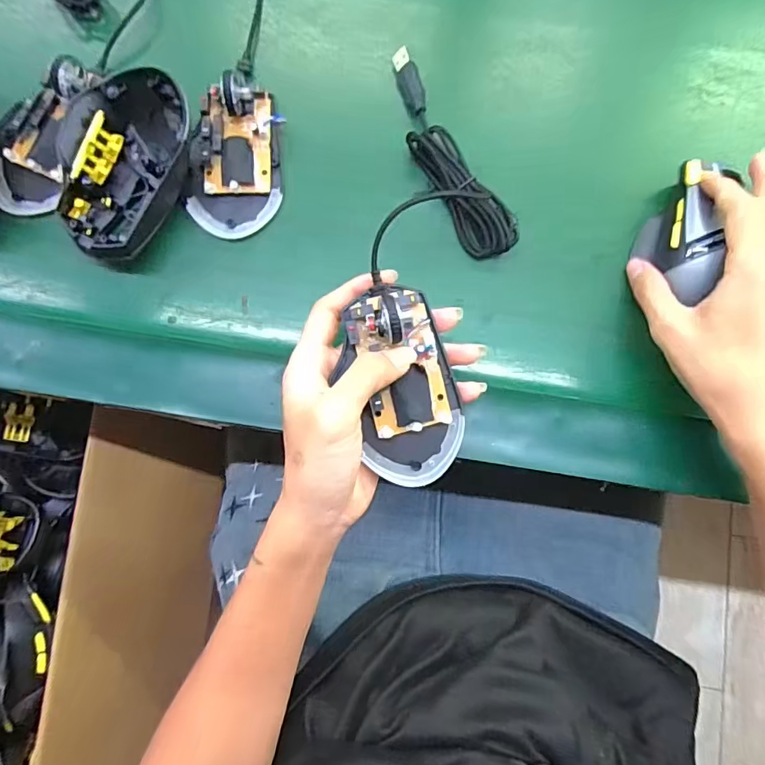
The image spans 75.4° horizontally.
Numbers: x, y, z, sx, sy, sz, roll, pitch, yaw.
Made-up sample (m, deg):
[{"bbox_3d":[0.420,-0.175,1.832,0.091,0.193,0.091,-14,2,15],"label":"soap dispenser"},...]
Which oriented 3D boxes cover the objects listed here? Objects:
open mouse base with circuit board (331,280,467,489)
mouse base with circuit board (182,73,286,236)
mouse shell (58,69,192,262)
[{"bbox_3d":[0.012,0.005,0.279,0.061,0.029,0.110,-13,101,-3],"label":"open mouse base with circuit board"},{"bbox_3d":[-0.101,-0.157,0.331,0.062,0.029,0.113,3,82,-1],"label":"mouse base with circuit board"},{"bbox_3d":[-0.167,-0.138,0.321,0.068,0.044,0.116,14,81,1],"label":"mouse shell"}]

